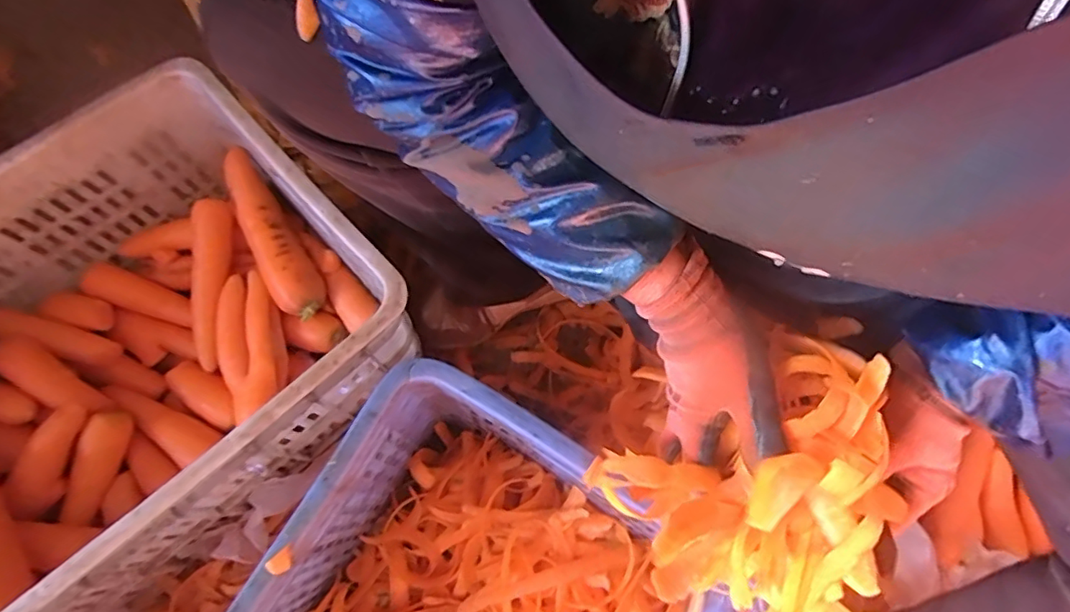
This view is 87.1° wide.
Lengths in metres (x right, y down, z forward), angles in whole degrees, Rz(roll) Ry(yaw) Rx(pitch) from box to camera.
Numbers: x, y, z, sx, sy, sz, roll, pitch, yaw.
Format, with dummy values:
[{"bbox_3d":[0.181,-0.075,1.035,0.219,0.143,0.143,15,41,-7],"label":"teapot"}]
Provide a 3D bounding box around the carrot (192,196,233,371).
[{"bbox_3d":[-0.374,-0.026,0.646,0.032,0.032,0.193,4,92,-1],"label":"carrot"}]

